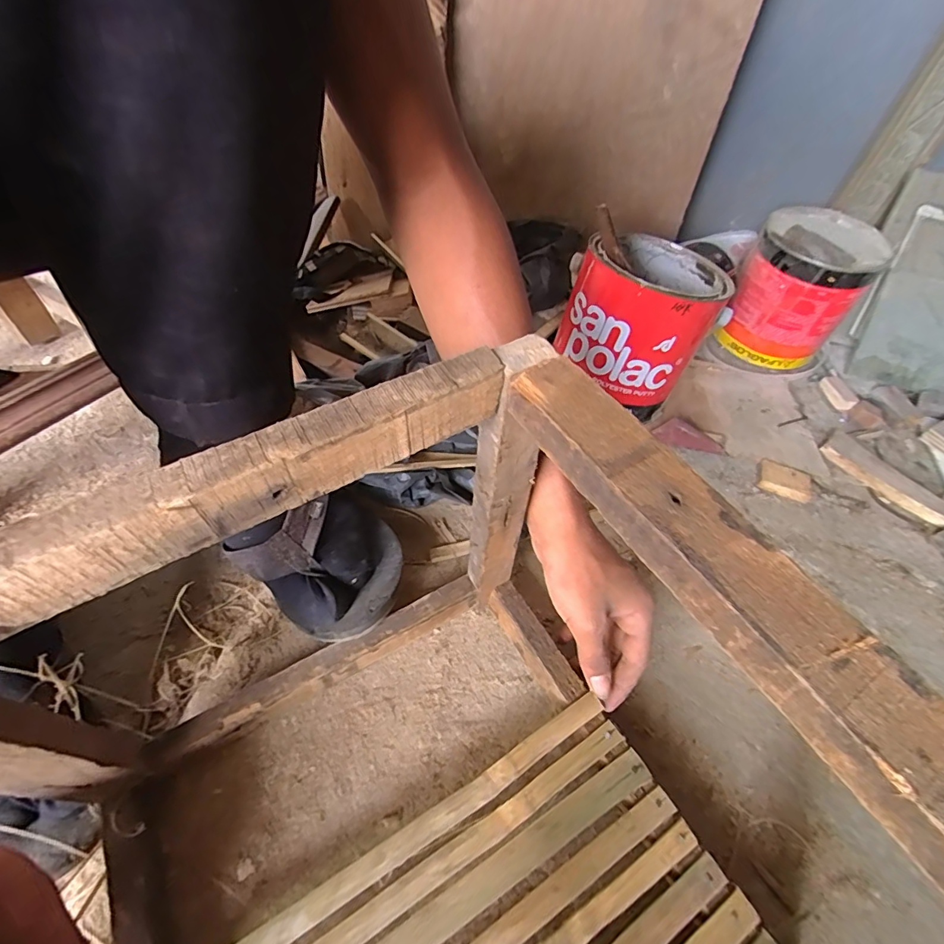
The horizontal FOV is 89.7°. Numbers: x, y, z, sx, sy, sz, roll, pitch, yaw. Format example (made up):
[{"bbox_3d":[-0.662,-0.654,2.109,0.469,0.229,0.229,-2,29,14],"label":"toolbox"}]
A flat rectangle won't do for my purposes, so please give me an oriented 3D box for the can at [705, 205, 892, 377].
[{"bbox_3d":[0.448,-0.254,0.668,0.158,0.158,0.162,30,55,16],"label":"can"}]

